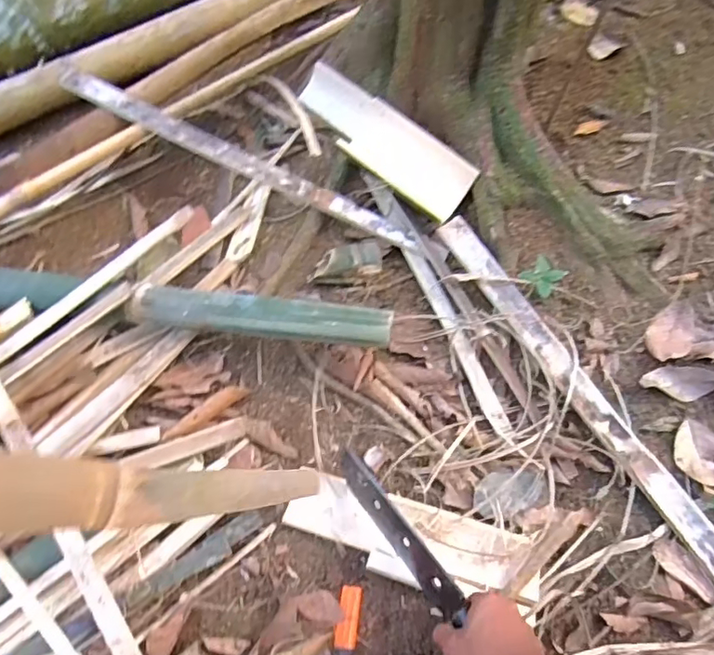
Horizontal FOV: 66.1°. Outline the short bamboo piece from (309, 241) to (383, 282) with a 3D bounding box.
[{"bbox_3d":[-0.017,-0.094,0.816,0.109,0.047,0.053,-13,64,-10],"label":"short bamboo piece"}]

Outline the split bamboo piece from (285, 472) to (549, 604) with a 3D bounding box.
[{"bbox_3d":[0.064,0.258,0.661,0.303,0.032,0.091,15,62,7],"label":"split bamboo piece"}]

